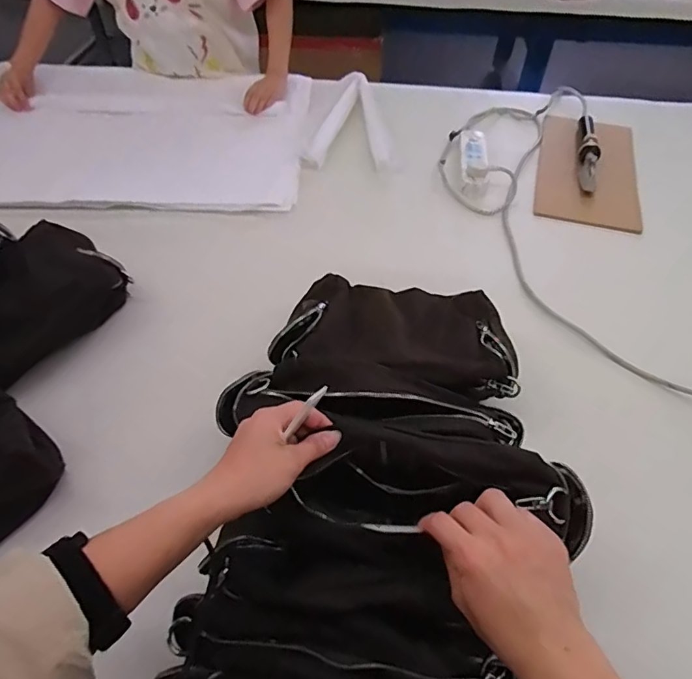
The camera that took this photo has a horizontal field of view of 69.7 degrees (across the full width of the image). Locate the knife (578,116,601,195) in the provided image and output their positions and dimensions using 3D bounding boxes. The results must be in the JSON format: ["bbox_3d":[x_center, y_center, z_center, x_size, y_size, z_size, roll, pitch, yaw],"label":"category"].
[{"bbox_3d":[0.492,-0.384,1.008,0.034,0.034,0.249,13,52,9],"label":"knife"}]

